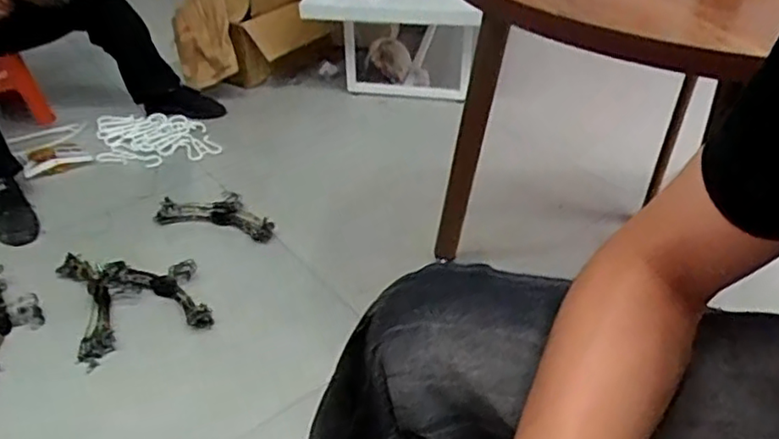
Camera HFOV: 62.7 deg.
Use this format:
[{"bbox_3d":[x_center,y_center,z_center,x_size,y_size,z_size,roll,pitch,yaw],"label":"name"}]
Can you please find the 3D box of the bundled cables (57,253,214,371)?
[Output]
[{"bbox_3d":[-0.530,0.134,1.309,0.256,0.063,0.304,-18,40,-22],"label":"bundled cables"}]

